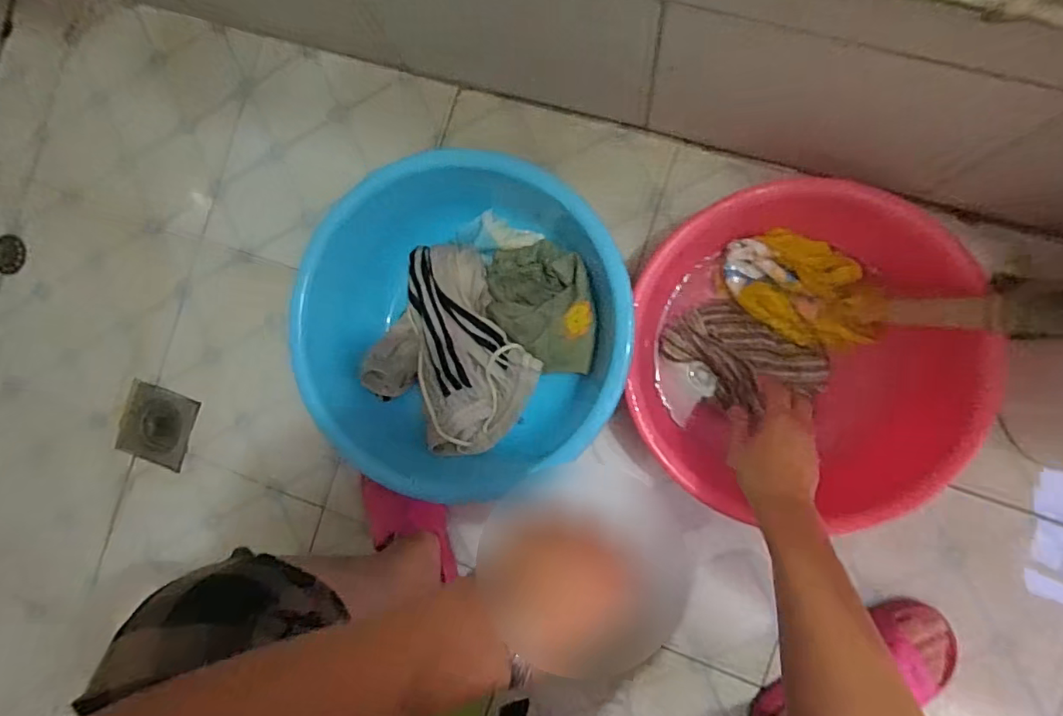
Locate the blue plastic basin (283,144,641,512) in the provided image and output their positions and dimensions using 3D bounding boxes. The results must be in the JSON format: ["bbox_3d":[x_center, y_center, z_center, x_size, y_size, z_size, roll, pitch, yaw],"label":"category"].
[{"bbox_3d":[-0.084,-0.037,0.647,0.377,0.113,0.382,0,89,7],"label":"blue plastic basin"}]

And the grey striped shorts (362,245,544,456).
[{"bbox_3d":[-0.093,-0.005,0.673,0.217,0.051,0.200,0,91,10],"label":"grey striped shorts"}]

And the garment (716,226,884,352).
[{"bbox_3d":[0.305,-0.078,0.626,0.188,0.051,0.108,30,93,6],"label":"garment"}]

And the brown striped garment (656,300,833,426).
[{"bbox_3d":[0.240,0.003,0.625,0.177,0.038,0.099,28,95,8],"label":"brown striped garment"}]

